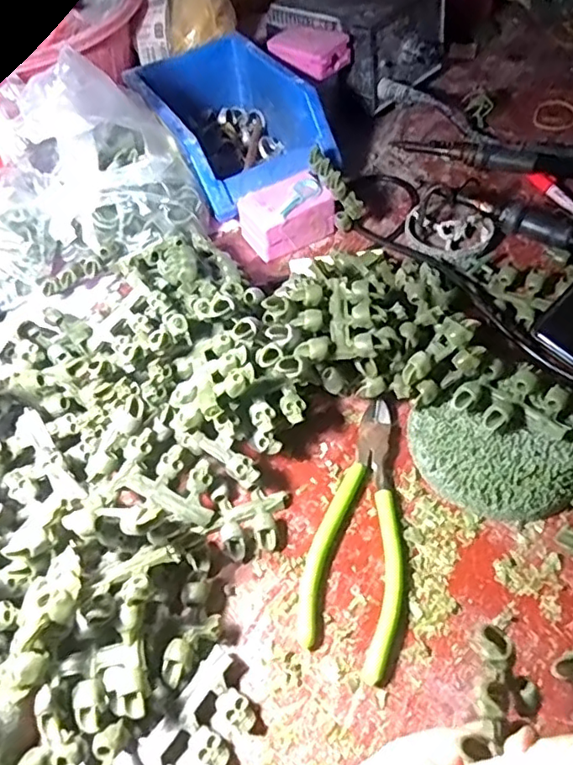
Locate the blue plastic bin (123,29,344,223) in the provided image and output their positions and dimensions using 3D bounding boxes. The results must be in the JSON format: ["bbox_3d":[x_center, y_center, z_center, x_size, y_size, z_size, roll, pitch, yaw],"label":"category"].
[{"bbox_3d":[-0.052,-0.229,0.538,0.124,0.077,0.188,-26,56,-14],"label":"blue plastic bin"}]

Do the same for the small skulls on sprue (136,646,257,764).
[{"bbox_3d":[-0.040,0.165,0.284,0.035,0.014,0.061,32,62,25],"label":"small skulls on sprue"}]

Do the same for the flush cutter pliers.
[{"bbox_3d":[0.044,0.078,0.341,0.055,0.011,0.161,8,55,11],"label":"flush cutter pliers"}]

